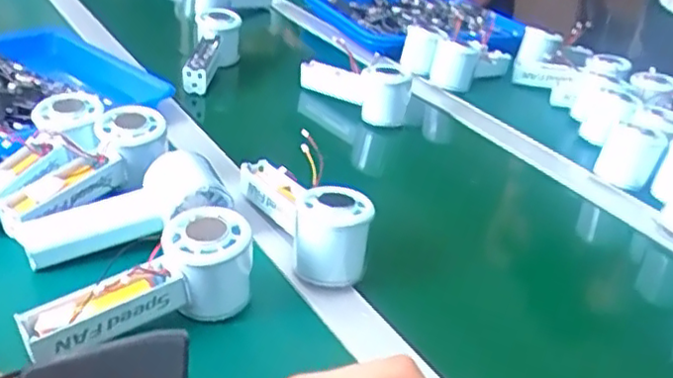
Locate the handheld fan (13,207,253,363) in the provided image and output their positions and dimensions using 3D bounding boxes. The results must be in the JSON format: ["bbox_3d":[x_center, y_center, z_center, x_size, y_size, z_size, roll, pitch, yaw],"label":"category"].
[{"bbox_3d":[-0.126,0.060,0.424,0.148,0.053,0.056,-14,35,-29],"label":"handheld fan"}]

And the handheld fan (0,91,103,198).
[{"bbox_3d":[-0.247,-0.028,0.534,0.059,0.034,0.149,13,46,17],"label":"handheld fan"}]

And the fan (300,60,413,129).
[{"bbox_3d":[0.027,-0.127,0.791,0.153,0.069,0.049,28,38,34],"label":"fan"}]

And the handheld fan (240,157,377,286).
[{"bbox_3d":[-0.026,0.014,0.529,0.059,0.056,0.154,-13,32,-24],"label":"handheld fan"}]

